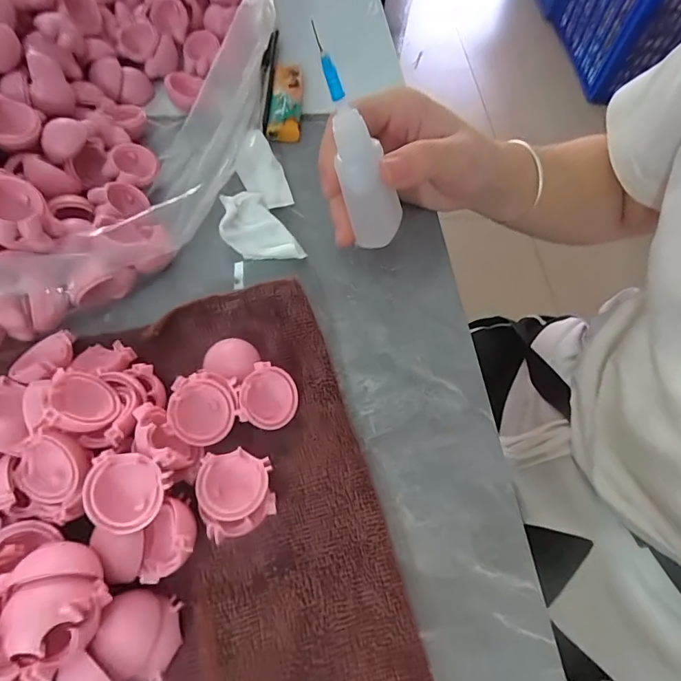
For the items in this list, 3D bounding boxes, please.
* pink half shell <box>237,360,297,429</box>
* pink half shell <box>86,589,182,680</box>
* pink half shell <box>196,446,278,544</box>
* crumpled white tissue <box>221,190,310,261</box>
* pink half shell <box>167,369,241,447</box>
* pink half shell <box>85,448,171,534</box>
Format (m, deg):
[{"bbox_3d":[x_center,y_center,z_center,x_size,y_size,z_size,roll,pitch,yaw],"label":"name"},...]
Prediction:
[{"bbox_3d":[-0.035,0.028,0.215,0.028,0.010,0.030,19,65,-19],"label":"pink half shell"},{"bbox_3d":[-0.077,0.113,0.167,0.026,0.022,0.028,8,60,1],"label":"pink half shell"},{"bbox_3d":[-0.045,0.066,0.192,0.030,0.017,0.034,-15,62,-13],"label":"pink half shell"},{"bbox_3d":[-0.053,-0.067,0.270,0.036,0.016,0.057,-29,66,-19],"label":"crumpled white tissue"},{"bbox_3d":[-0.064,0.031,0.203,0.029,0.010,0.034,14,64,-21],"label":"pink half shell"},{"bbox_3d":[-0.084,0.060,0.172,0.029,0.014,0.029,3,77,-14],"label":"pink half shell"}]

